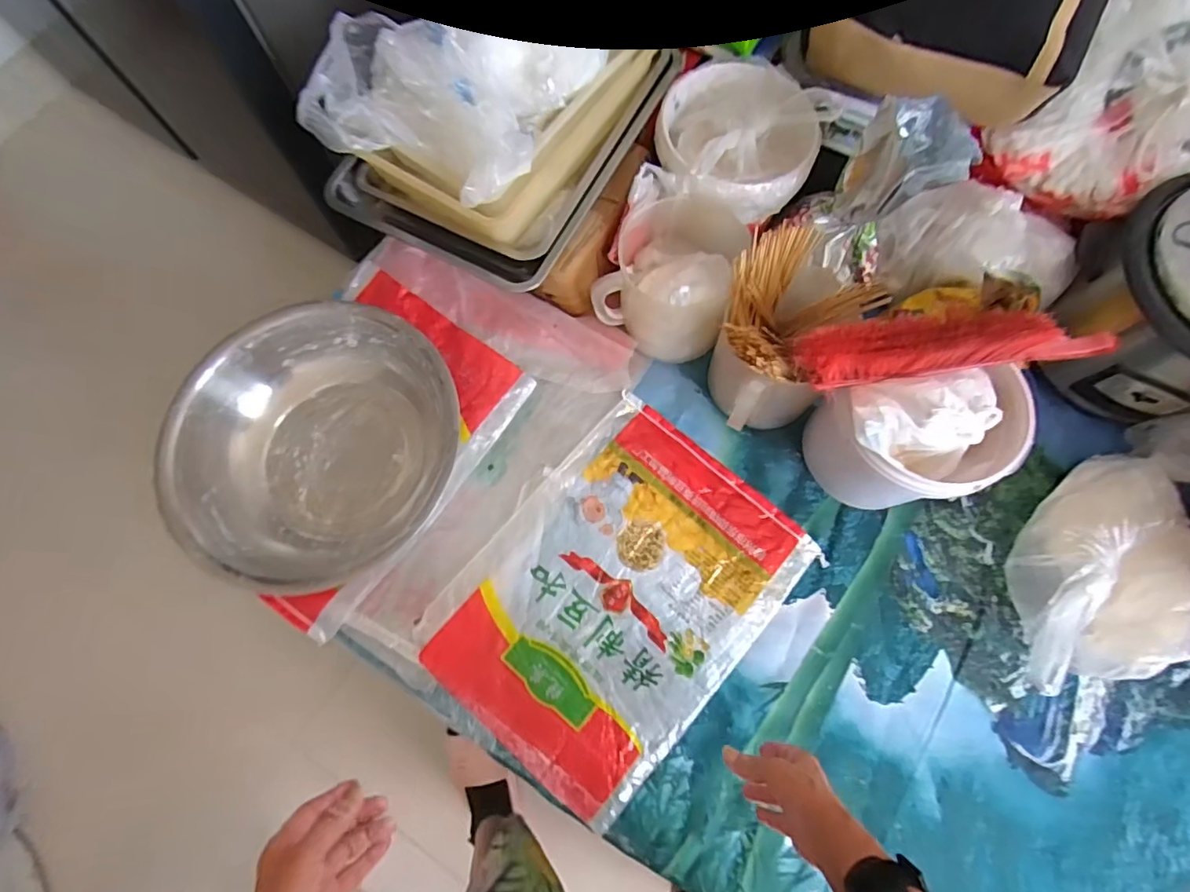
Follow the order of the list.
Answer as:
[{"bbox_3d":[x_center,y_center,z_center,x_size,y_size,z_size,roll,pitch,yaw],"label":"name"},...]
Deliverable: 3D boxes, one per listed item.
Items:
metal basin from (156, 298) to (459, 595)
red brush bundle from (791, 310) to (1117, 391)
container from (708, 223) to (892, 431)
[{"bbox_3d":[-0.376,-0.002,0.752,0.341,0.116,0.362,0,74,0],"label":"metal basin"},{"bbox_3d":[0.405,-0.113,0.601,0.392,0.094,0.060,-8,74,-2],"label":"red brush bundle"},{"bbox_3d":[0.242,-0.143,0.721,0.181,0.197,0.193,0,76,-1],"label":"container"}]

